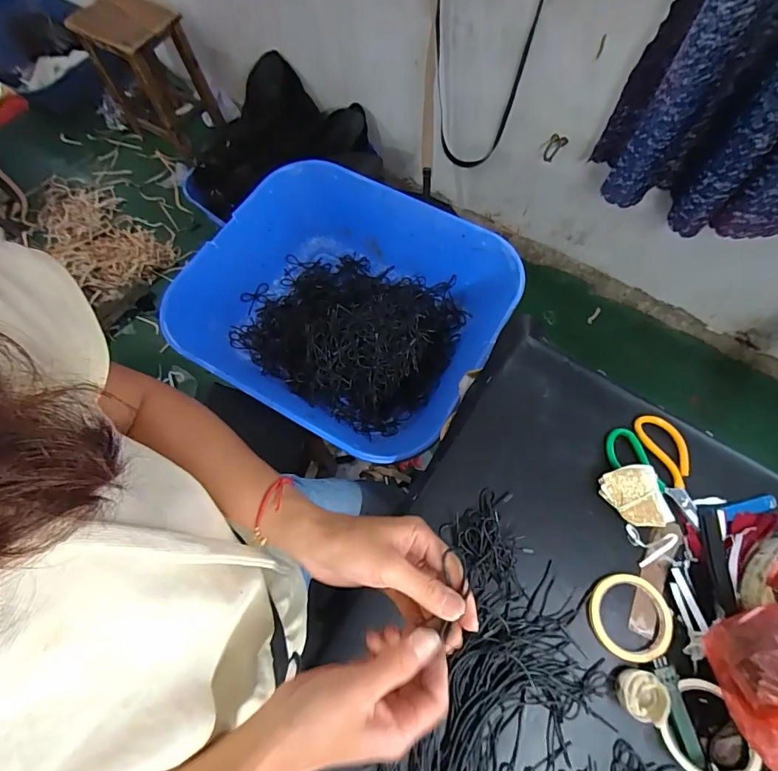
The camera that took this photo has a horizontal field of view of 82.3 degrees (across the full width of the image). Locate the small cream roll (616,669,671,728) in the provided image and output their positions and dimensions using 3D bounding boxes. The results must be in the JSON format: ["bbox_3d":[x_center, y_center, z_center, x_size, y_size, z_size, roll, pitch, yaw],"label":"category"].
[{"bbox_3d":[0.285,0.349,0.503,0.045,0.035,0.048,0,67,1],"label":"small cream roll"}]

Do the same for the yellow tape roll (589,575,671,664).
[{"bbox_3d":[0.297,0.284,0.546,0.094,0.017,0.095,0,67,1],"label":"yellow tape roll"}]

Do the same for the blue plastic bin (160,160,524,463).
[{"bbox_3d":[-0.084,-0.170,0.928,0.590,0.175,0.484,28,70,12],"label":"blue plastic bin"}]

